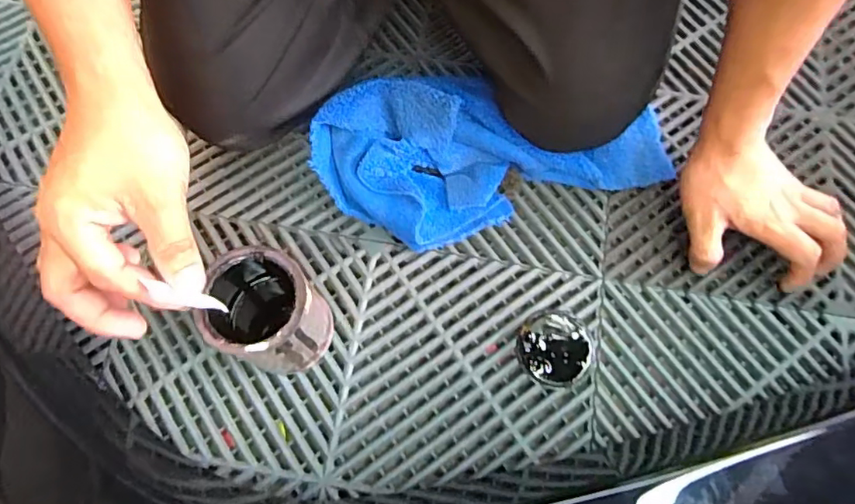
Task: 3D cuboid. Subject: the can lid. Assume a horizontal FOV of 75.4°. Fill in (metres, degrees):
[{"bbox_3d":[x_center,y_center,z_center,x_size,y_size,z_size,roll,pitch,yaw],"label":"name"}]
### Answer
[{"bbox_3d":[0.106,0.078,0.456,0.060,0.015,0.061,0,70,0],"label":"can lid"}]

